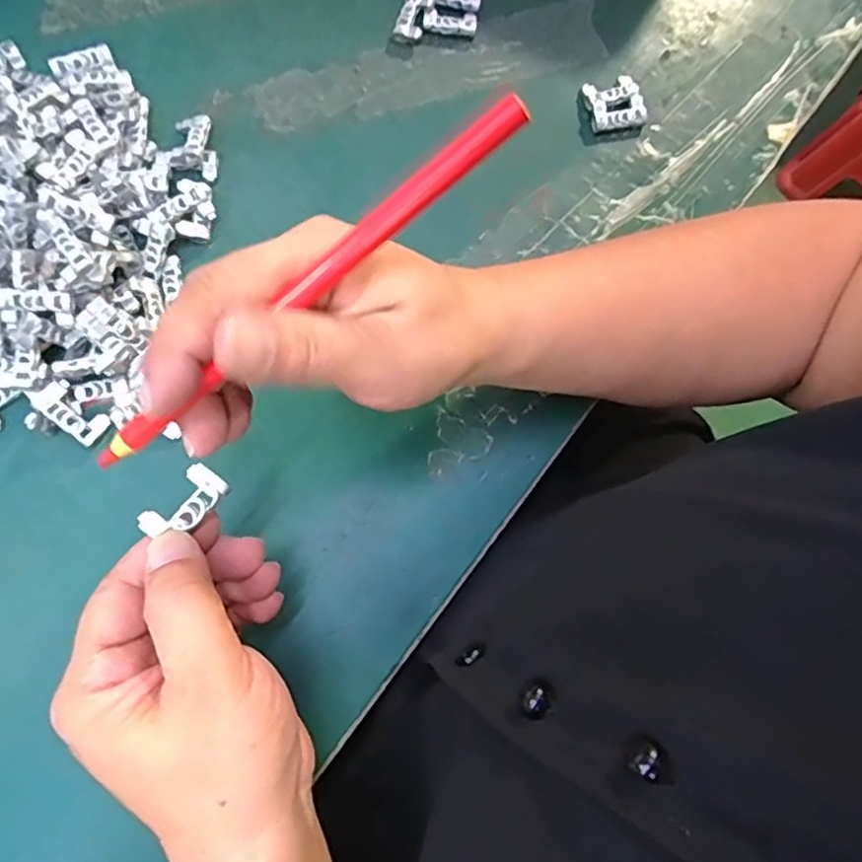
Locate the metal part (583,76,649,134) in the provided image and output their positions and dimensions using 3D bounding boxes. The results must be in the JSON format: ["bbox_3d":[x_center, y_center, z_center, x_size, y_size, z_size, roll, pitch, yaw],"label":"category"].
[{"bbox_3d":[0.104,-0.183,0.351,0.032,0.007,0.030,-13,78,-8],"label":"metal part"}]

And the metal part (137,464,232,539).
[{"bbox_3d":[-0.087,0.025,0.220,0.030,0.004,0.016,-38,78,-19],"label":"metal part"}]

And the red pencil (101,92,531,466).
[{"bbox_3d":[-0.040,-0.040,0.187,0.161,0.014,0.011,-38,78,11],"label":"red pencil"}]

